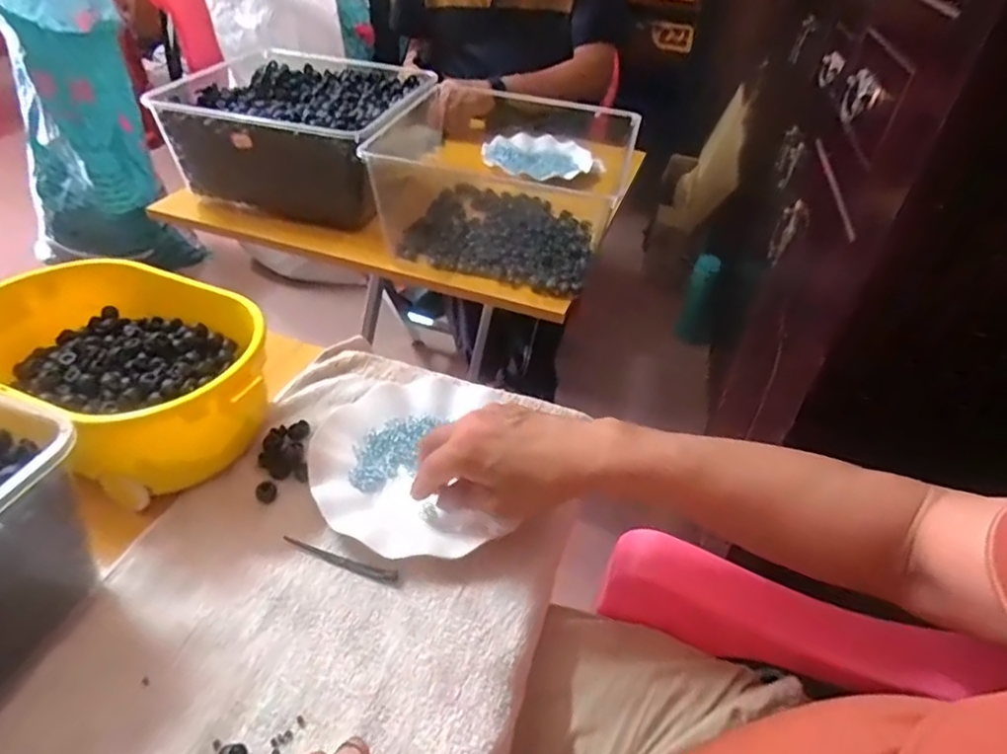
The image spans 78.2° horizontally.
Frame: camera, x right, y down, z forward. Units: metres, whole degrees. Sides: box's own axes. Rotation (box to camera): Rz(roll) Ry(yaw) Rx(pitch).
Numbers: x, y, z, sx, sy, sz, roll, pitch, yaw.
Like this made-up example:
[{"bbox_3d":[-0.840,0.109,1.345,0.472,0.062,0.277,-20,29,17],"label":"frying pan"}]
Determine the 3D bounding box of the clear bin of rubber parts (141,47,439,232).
[{"bbox_3d":[-0.283,-0.349,0.890,0.300,0.134,0.291,10,40,5],"label":"clear bin of rubber parts"}]

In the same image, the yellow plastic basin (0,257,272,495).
[{"bbox_3d":[-0.299,-0.002,0.501,0.245,0.100,0.156,23,43,20],"label":"yellow plastic basin"}]

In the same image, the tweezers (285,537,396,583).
[{"bbox_3d":[-0.118,0.131,0.447,0.089,0.009,0.008,15,41,12],"label":"tweezers"}]

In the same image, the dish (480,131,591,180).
[{"bbox_3d":[0.052,-0.369,1.043,0.157,0.025,0.168,3,40,-3],"label":"dish"}]

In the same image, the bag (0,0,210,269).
[{"bbox_3d":[-0.965,-0.559,1.423,0.287,0.575,0.349,-31,52,-35],"label":"bag"}]

